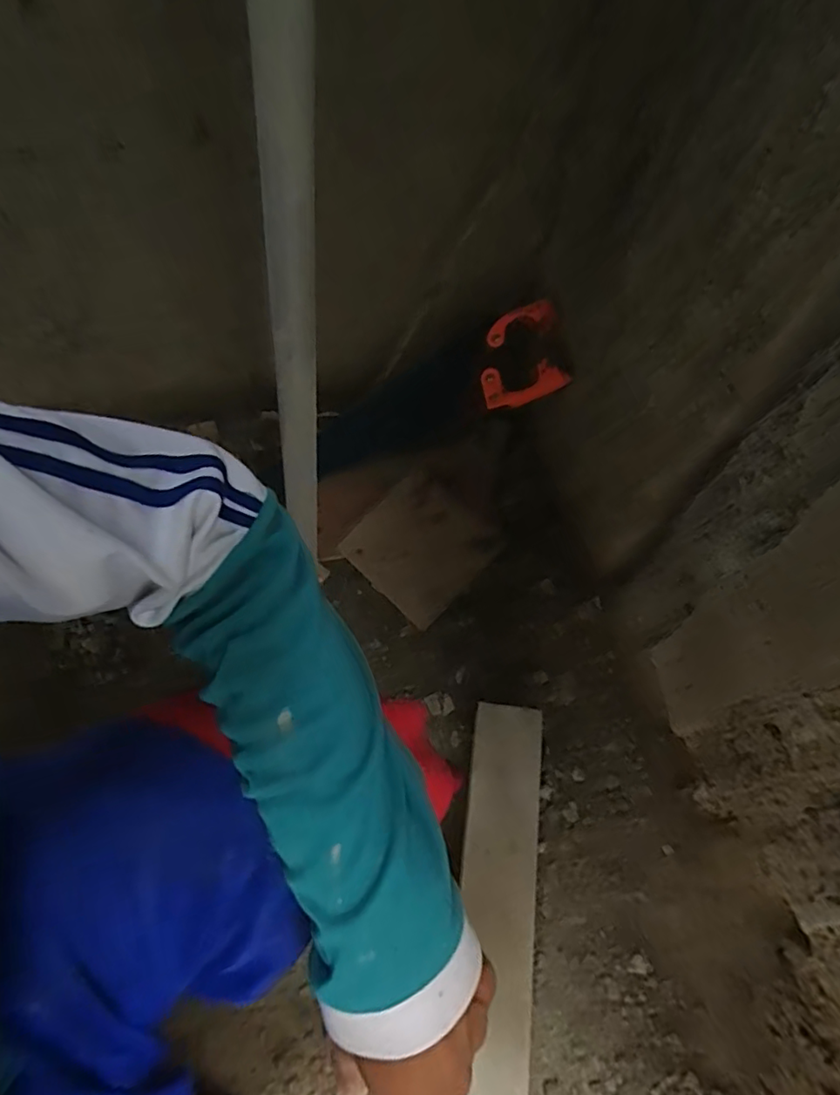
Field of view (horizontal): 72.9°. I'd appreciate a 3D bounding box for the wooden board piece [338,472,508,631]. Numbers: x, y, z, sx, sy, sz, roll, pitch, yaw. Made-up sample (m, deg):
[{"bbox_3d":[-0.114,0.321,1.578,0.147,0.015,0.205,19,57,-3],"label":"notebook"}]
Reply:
[{"bbox_3d":[0.004,-0.004,0.774,0.165,0.017,0.168,42,82,15],"label":"wooden board piece"}]

